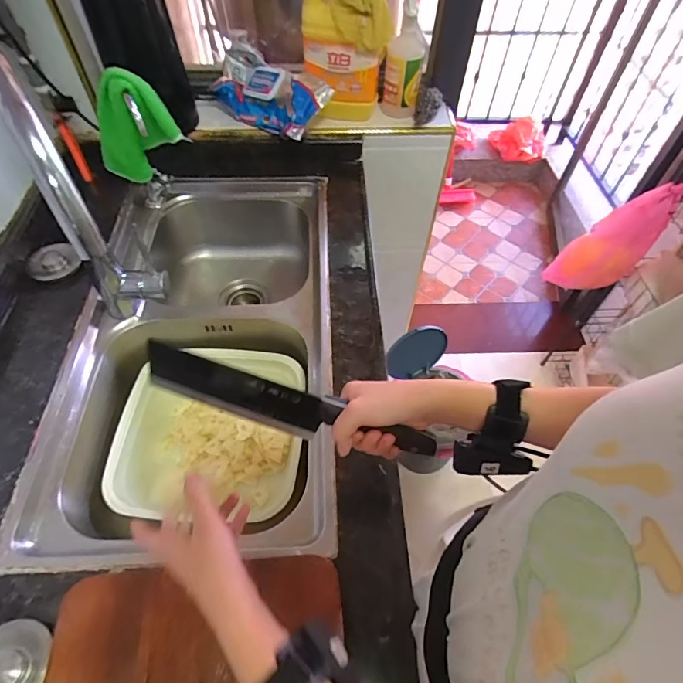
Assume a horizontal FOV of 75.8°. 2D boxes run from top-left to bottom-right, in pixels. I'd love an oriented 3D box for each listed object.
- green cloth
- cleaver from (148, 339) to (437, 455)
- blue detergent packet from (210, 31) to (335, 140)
[{"bbox_3d":[-0.332,-0.347,0.714,0.130,0.157,0.059,9,55,4],"label":"green cloth"},{"bbox_3d":[-0.054,0.066,0.443,0.293,0.083,0.017,16,56,2],"label":"cleaver"},{"bbox_3d":[-0.149,-0.506,0.905,0.252,0.123,0.102,33,61,20],"label":"blue detergent packet"}]

